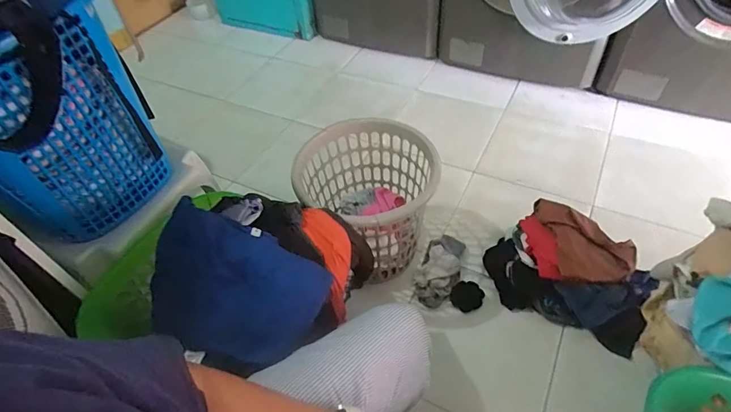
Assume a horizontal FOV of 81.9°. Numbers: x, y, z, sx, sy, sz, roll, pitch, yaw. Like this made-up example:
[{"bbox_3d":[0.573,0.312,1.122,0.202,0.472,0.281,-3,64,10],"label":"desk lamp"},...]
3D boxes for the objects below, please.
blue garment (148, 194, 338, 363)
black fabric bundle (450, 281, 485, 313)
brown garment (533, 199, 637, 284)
[{"bbox_3d":[-0.216,0.130,0.670,0.278,0.105,0.192,14,52,17],"label":"blue garment"},{"bbox_3d":[0.285,0.251,1.178,0.091,0.017,0.080,-21,50,-12],"label":"black fabric bundle"},{"bbox_3d":[0.545,0.102,1.068,0.262,0.124,0.126,22,55,23],"label":"brown garment"}]

